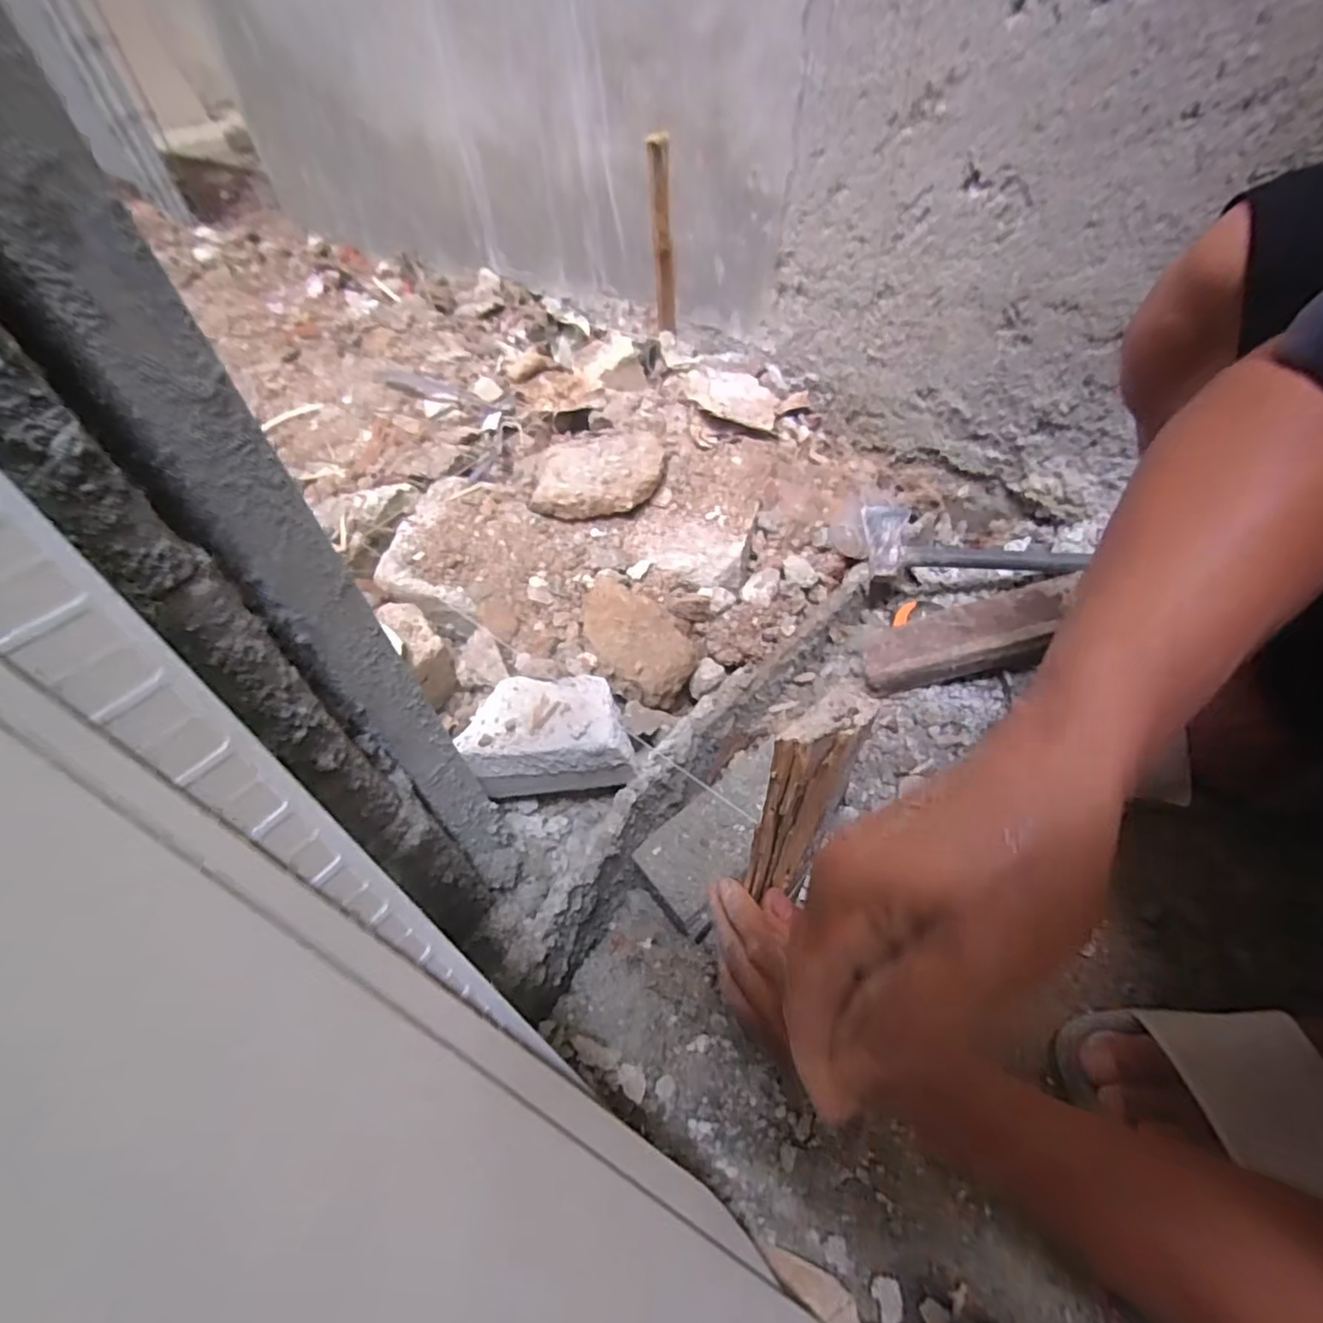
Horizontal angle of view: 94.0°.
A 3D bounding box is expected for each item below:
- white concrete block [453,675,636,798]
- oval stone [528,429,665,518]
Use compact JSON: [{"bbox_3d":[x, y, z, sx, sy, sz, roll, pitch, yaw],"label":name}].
[{"bbox_3d":[-0.109,0.063,0.567,0.168,0.068,0.096,-4,49,2],"label":"white concrete block"},{"bbox_3d":[-0.075,-0.233,0.753,0.157,0.045,0.159,-5,49,2],"label":"oval stone"}]

